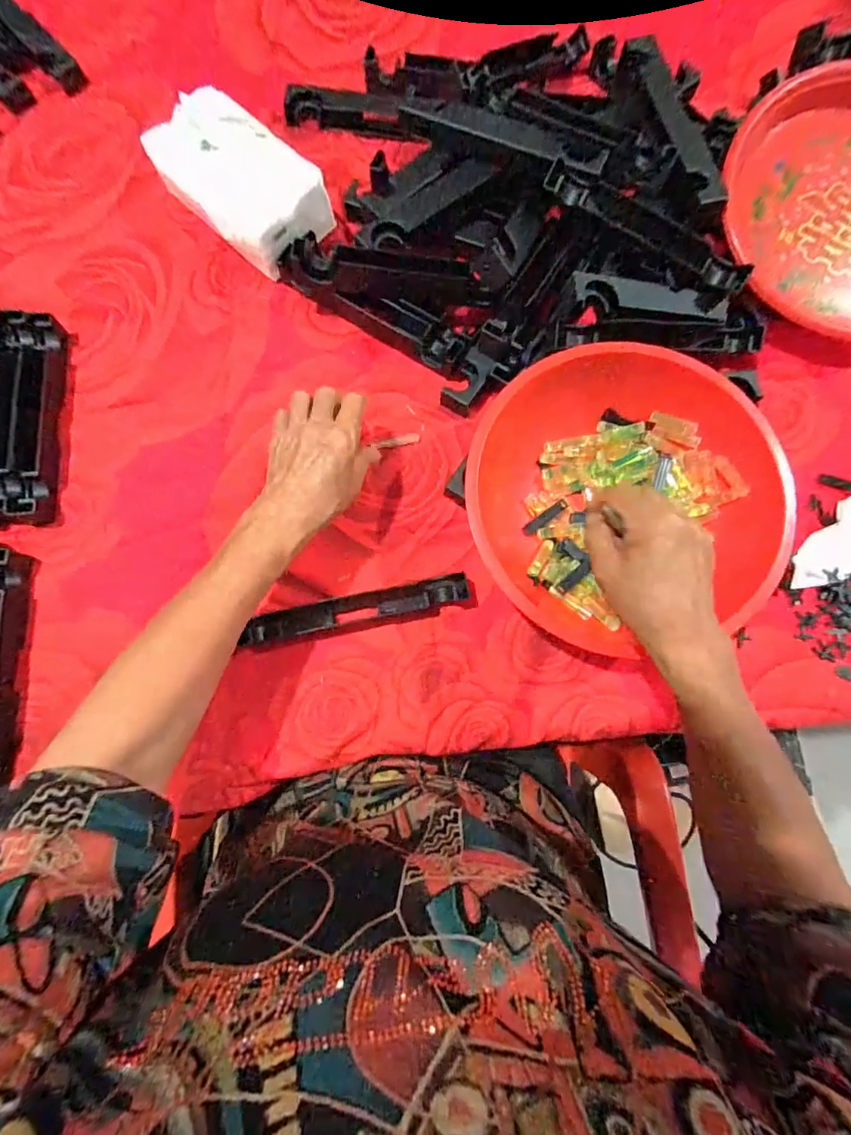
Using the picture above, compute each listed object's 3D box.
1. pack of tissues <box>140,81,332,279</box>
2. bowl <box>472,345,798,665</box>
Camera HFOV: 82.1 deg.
[{"bbox_3d":[-0.180,-0.366,0.468,0.172,0.066,0.097,39,82,8],"label":"pack of tissues"},{"bbox_3d":[0.164,-0.065,0.416,0.231,0.070,0.249,0,80,-1],"label":"bowl"}]

